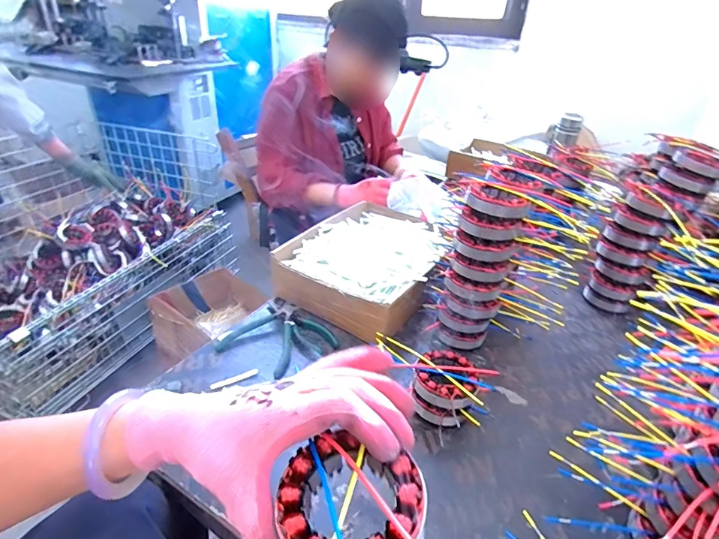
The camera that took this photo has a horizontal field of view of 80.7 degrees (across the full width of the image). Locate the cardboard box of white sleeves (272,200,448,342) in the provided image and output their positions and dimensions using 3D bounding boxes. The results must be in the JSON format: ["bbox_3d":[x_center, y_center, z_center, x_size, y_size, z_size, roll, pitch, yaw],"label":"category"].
[{"bbox_3d":[0.026,-0.020,0.810,0.243,0.082,0.326,21,36,26],"label":"cardboard box of white sleeves"}]

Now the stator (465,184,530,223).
[{"bbox_3d":[0.190,-0.095,0.601,0.075,0.034,0.075,2,32,-1],"label":"stator"}]

